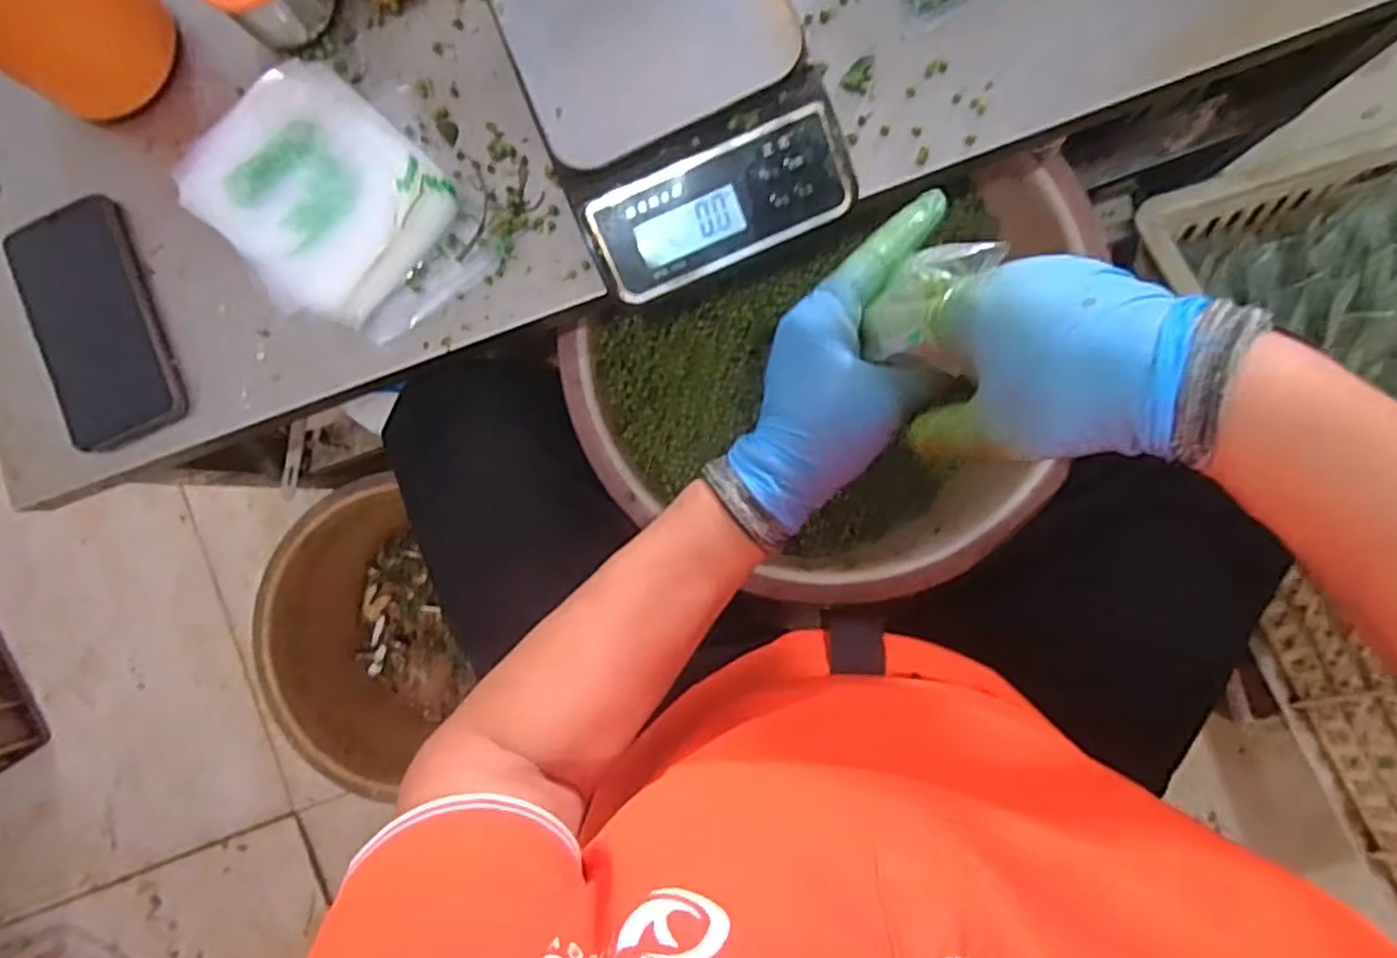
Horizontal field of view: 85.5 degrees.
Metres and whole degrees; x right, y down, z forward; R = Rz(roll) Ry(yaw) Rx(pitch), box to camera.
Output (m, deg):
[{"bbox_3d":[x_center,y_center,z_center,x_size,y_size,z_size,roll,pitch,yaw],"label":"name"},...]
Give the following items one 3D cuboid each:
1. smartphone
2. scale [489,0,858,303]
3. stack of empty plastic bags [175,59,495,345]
[{"bbox_3d":[-0.380,-0.095,0.475,0.076,0.010,0.151,-24,85,5],"label":"smartphone"},{"bbox_3d":[-0.017,-0.222,0.419,0.151,0.064,0.209,-23,85,5],"label":"scale"},{"bbox_3d":[-0.227,-0.166,0.458,0.187,0.027,0.122,43,93,7],"label":"stack of empty plastic bags"}]

